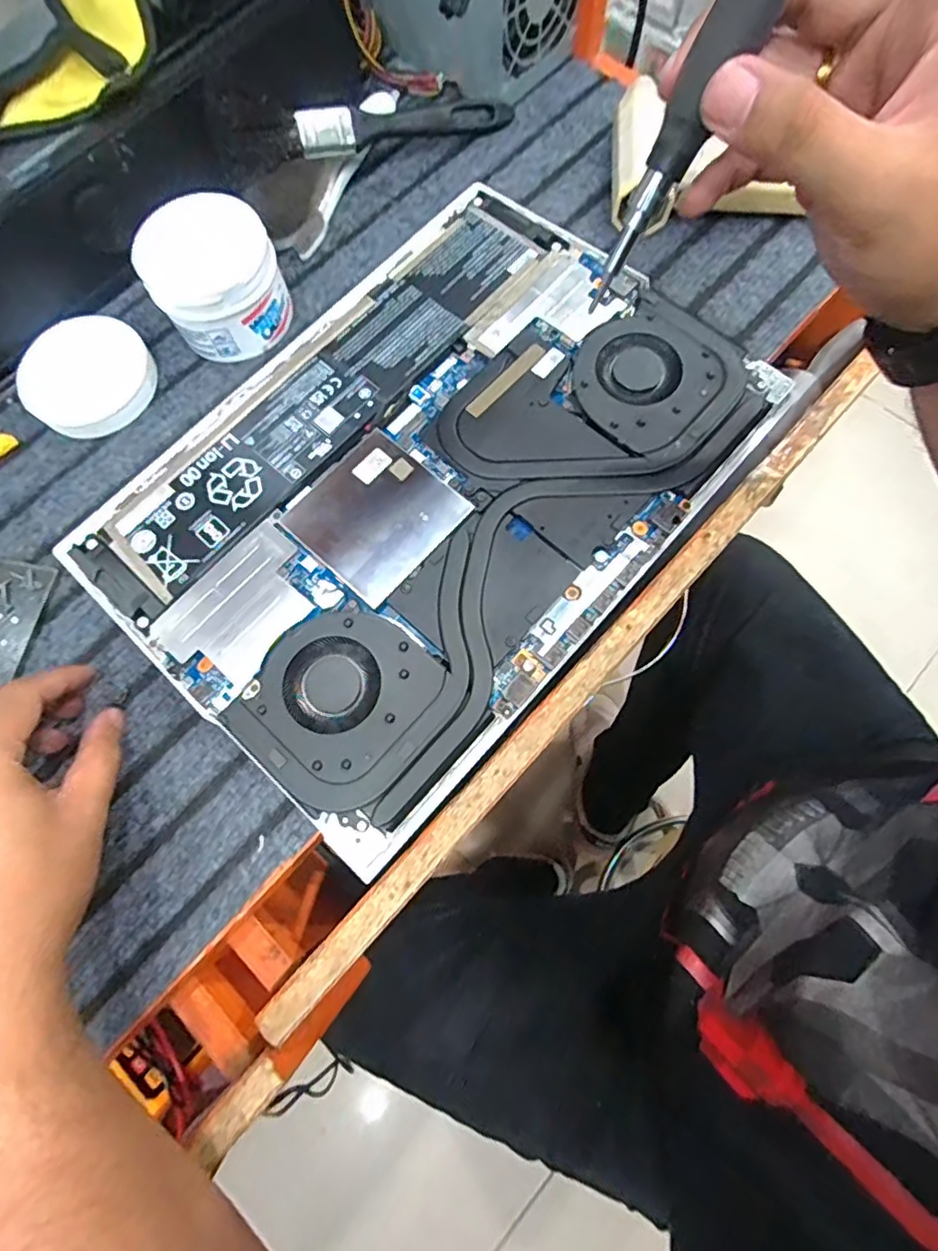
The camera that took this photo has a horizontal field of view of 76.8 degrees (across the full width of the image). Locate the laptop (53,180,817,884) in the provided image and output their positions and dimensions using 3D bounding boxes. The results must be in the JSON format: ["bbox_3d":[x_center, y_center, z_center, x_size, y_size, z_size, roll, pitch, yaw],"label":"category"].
[{"bbox_3d":[-0.024,-0.087,0.340,0.257,0.026,0.347,41,80,12],"label":"laptop"}]

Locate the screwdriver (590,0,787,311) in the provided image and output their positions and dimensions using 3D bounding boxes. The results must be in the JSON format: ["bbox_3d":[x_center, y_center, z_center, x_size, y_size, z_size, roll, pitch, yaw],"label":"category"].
[{"bbox_3d":[0.080,-0.182,0.199,0.019,0.134,0.015,42,43,12],"label":"screwdriver"}]

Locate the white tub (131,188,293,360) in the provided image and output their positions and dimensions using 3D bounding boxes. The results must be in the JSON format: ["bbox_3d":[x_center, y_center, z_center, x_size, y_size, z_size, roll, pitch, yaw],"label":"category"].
[{"bbox_3d":[-0.152,-0.207,0.361,0.073,0.058,0.067,0,75,2],"label":"white tub"}]

